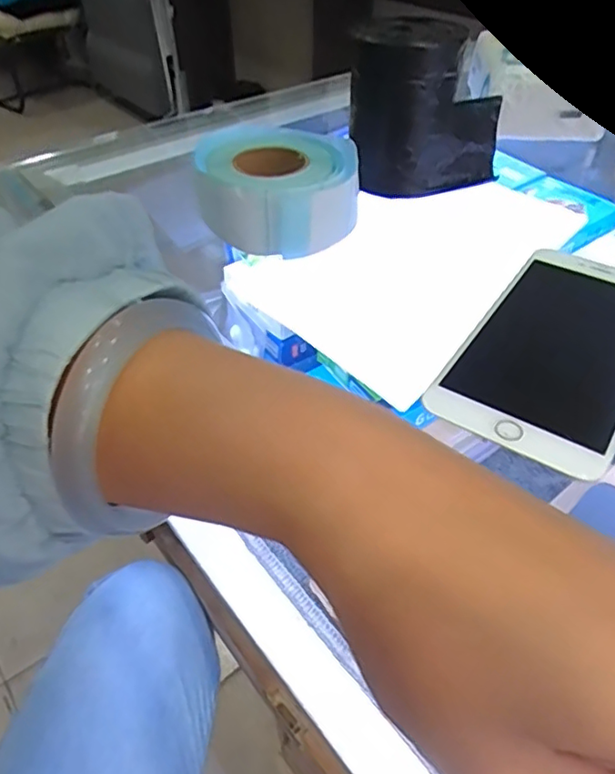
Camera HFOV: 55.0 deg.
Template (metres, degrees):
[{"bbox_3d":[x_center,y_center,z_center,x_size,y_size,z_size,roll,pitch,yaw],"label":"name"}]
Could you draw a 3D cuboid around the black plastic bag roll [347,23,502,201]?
[{"bbox_3d":[0.074,-0.173,0.375,0.096,0.091,0.053,11,44,12],"label":"black plastic bag roll"}]

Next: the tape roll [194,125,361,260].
[{"bbox_3d":[-0.018,-0.119,0.353,0.096,0.042,0.092,-3,43,-3],"label":"tape roll"}]

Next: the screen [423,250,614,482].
[{"bbox_3d":[0.120,-0.022,0.277,0.074,0.007,0.150,25,49,25],"label":"screen"}]

